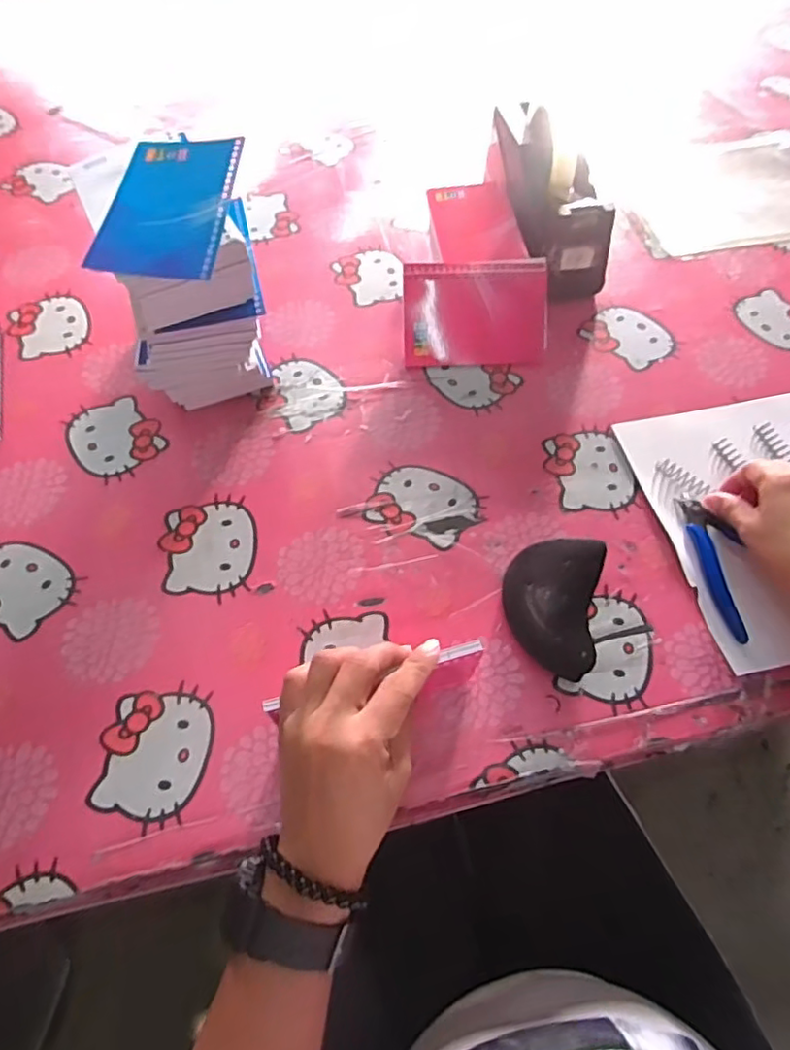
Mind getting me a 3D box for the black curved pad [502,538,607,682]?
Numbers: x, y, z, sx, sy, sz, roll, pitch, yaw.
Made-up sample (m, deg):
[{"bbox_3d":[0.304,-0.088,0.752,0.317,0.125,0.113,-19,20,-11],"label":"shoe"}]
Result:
[{"bbox_3d":[0.113,0.057,0.440,0.066,0.031,0.098,12,64,4],"label":"black curved pad"}]

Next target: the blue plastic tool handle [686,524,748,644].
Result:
[{"bbox_3d":[0.244,0.042,0.457,0.012,0.006,0.095,-5,64,-4],"label":"blue plastic tool handle"}]

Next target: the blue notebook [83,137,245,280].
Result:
[{"bbox_3d":[-0.150,-0.215,0.401,0.078,0.010,0.126,4,61,1],"label":"blue notebook"}]

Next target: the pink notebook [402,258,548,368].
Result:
[{"bbox_3d":[0.074,-0.194,0.555,0.131,0.009,0.088,-3,107,-3],"label":"pink notebook"}]

